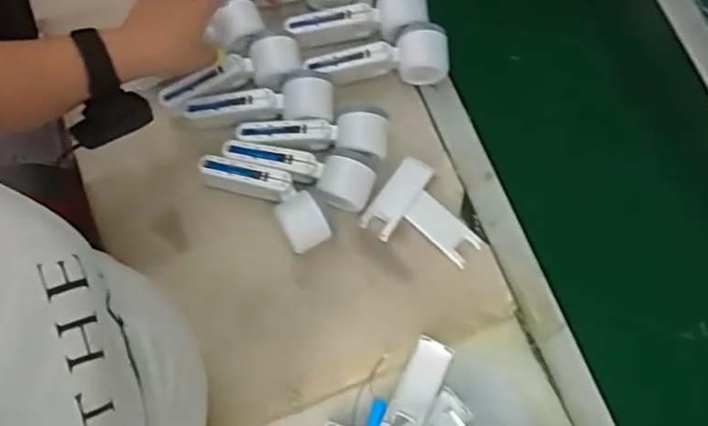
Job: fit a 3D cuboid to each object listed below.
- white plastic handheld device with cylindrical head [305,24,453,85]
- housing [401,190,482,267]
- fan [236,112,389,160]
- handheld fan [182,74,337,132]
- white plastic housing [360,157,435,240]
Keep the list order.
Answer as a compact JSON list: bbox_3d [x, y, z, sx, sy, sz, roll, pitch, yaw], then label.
[{"bbox_3d":[0.026,-0.182,0.707,0.166,0.064,0.055,-4,75,-5],"label":"white plastic handheld device with cylindrical head"},{"bbox_3d":[0.102,0.018,0.681,0.090,0.009,0.041,42,76,7],"label":"housing"},{"bbox_3d":[-0.046,-0.093,0.683,0.169,0.048,0.054,7,74,-2],"label":"fan"},{"bbox_3d":[-0.109,-0.125,0.683,0.169,0.042,0.054,-4,75,-5],"label":"handheld fan"},{"bbox_3d":[0.050,-0.019,0.687,0.038,0.010,0.101,36,76,6],"label":"white plastic housing"}]

